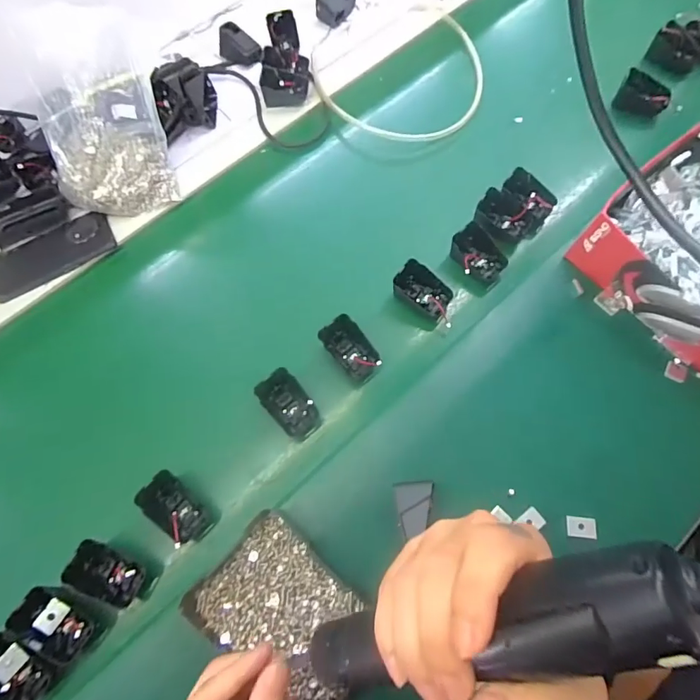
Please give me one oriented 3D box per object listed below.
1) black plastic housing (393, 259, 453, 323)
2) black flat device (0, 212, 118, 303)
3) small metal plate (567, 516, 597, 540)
[{"bbox_3d":[0.088,-0.068,0.537,0.069,0.036,0.042,36,75,15],"label":"black plastic housing"},{"bbox_3d":[-0.395,-0.129,0.594,0.162,0.014,0.080,-26,70,-7],"label":"black flat device"},{"bbox_3d":[0.233,0.179,0.451,0.029,0.004,0.020,4,62,11],"label":"small metal plate"}]

